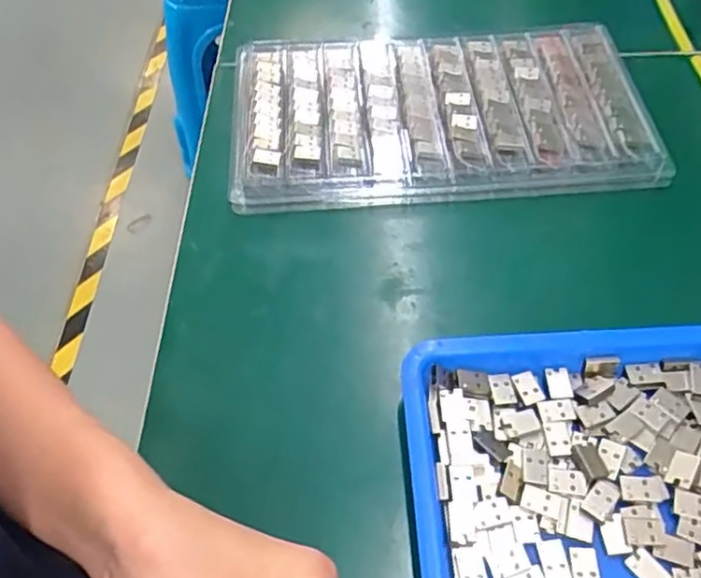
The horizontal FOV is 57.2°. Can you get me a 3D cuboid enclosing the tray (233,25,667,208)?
[{"bbox_3d":[0.064,-0.129,0.474,0.290,0.029,0.163,-2,54,1],"label":"tray"}]

